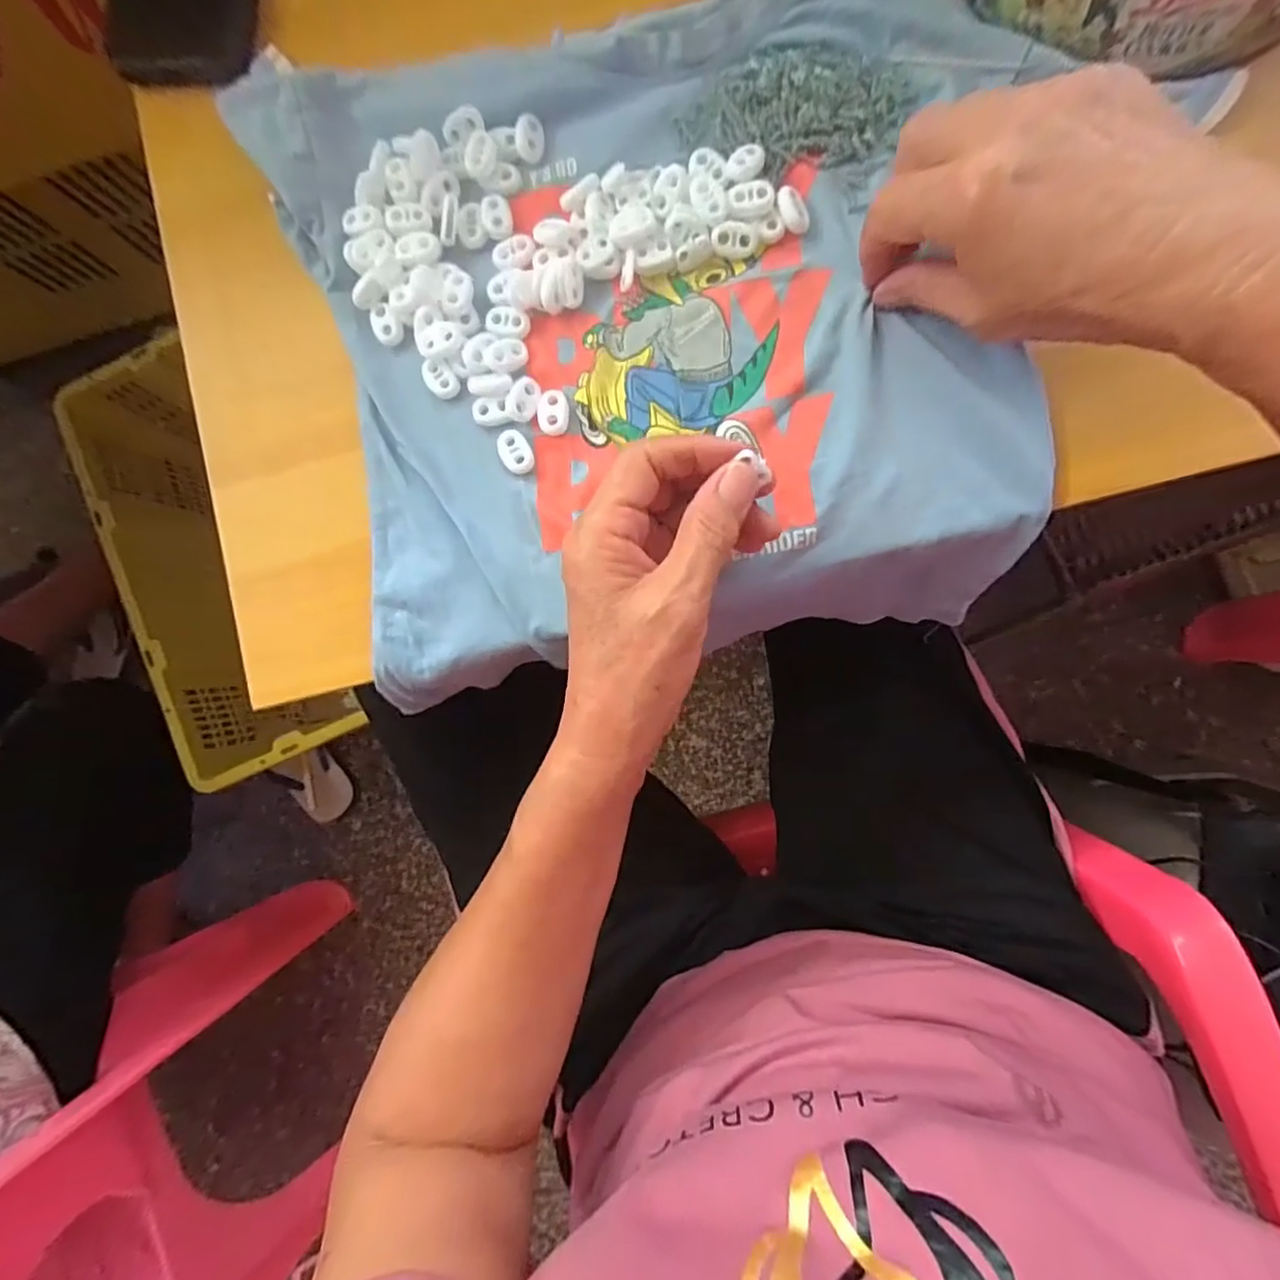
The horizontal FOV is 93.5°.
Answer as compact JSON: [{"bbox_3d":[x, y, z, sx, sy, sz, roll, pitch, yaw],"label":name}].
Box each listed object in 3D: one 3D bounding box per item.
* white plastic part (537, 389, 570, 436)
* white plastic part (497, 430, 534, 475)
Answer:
[{"bbox_3d":[-0.043,-0.114,0.300,0.015,0.004,0.022,-5,87,5],"label":"white plastic part"},{"bbox_3d":[-0.062,-0.094,0.301,0.015,0.004,0.023,-25,86,3],"label":"white plastic part"}]

